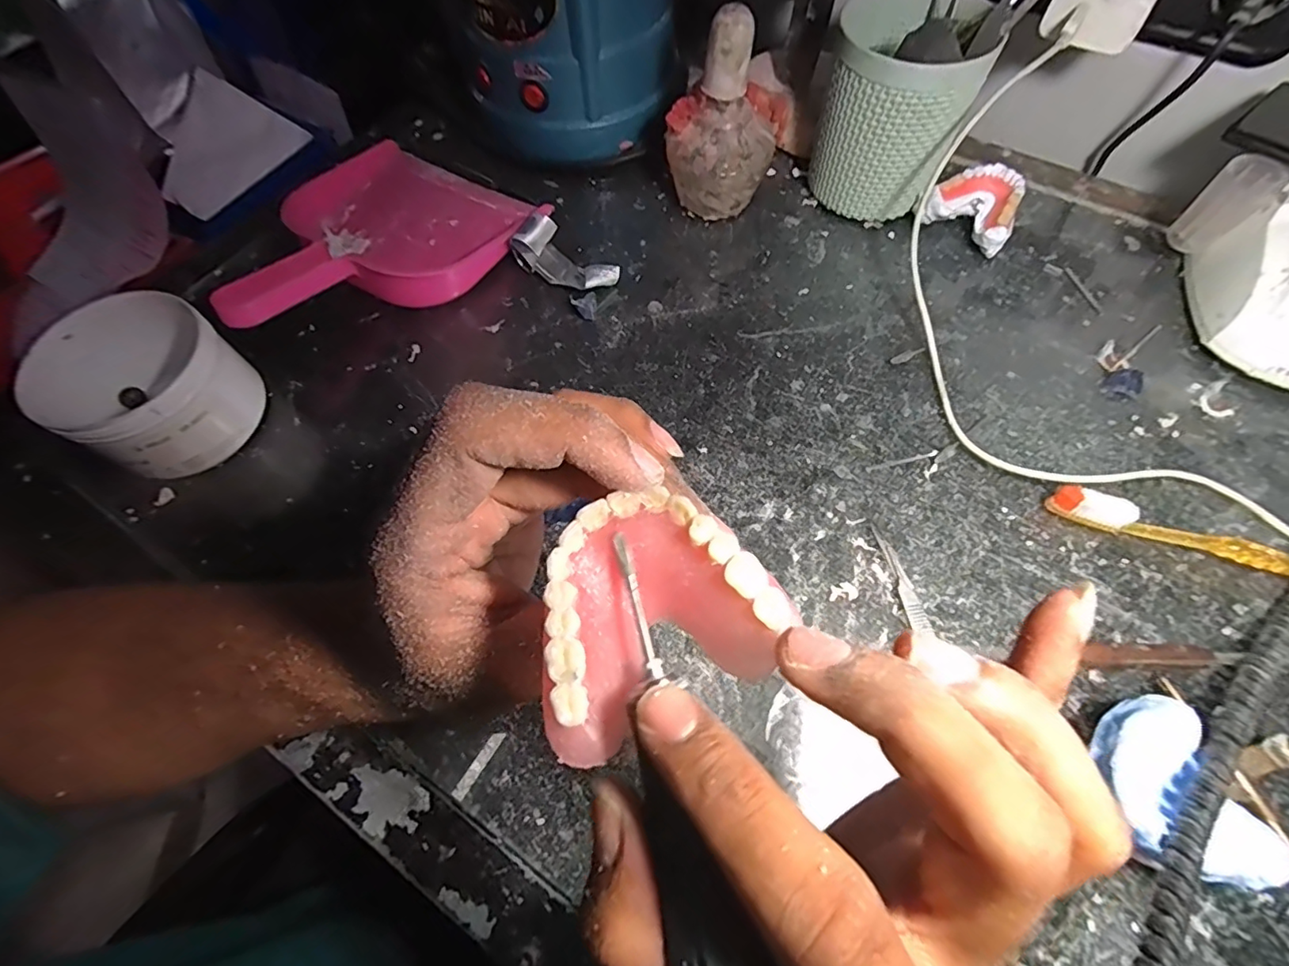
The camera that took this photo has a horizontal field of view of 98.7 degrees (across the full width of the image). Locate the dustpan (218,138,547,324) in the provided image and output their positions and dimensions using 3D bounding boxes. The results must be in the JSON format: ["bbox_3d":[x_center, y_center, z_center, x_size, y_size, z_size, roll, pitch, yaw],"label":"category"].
[{"bbox_3d":[-0.197,-0.173,0.390,0.166,0.048,0.214,29,68,14],"label":"dustpan"}]

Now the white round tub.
[{"bbox_3d":[-0.288,-0.056,0.327,0.095,0.065,0.089,-1,64,1],"label":"white round tub"}]

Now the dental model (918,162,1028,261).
[{"bbox_3d":[0.235,-0.195,0.395,0.064,0.035,0.055,38,71,18],"label":"dental model"}]

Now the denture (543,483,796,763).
[{"bbox_3d":[0.000,0.031,0.136,0.059,0.018,0.051,-24,66,-10],"label":"denture"}]

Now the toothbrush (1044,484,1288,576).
[{"bbox_3d":[0.312,0.039,0.286,0.190,0.018,0.015,20,66,11],"label":"toothbrush"}]

